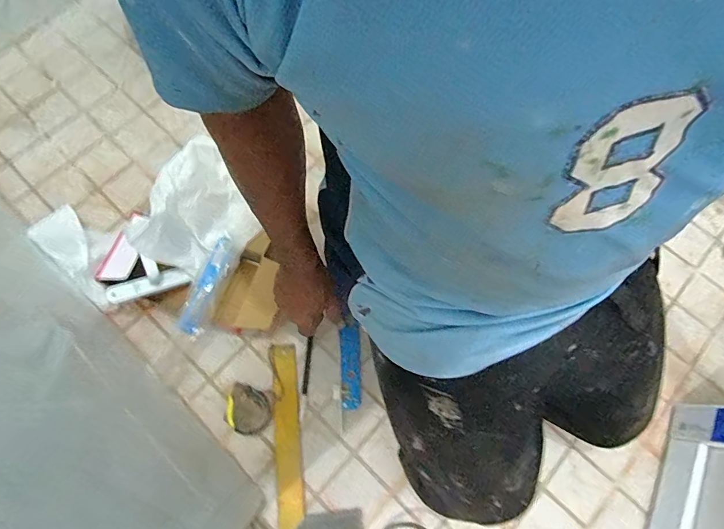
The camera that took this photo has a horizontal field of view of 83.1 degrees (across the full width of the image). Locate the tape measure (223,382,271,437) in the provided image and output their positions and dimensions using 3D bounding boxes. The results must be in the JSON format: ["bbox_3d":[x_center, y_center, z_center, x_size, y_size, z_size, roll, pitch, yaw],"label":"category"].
[{"bbox_3d":[-0.181,0.232,0.651,0.074,0.033,0.063,27,71,7],"label":"tape measure"}]

